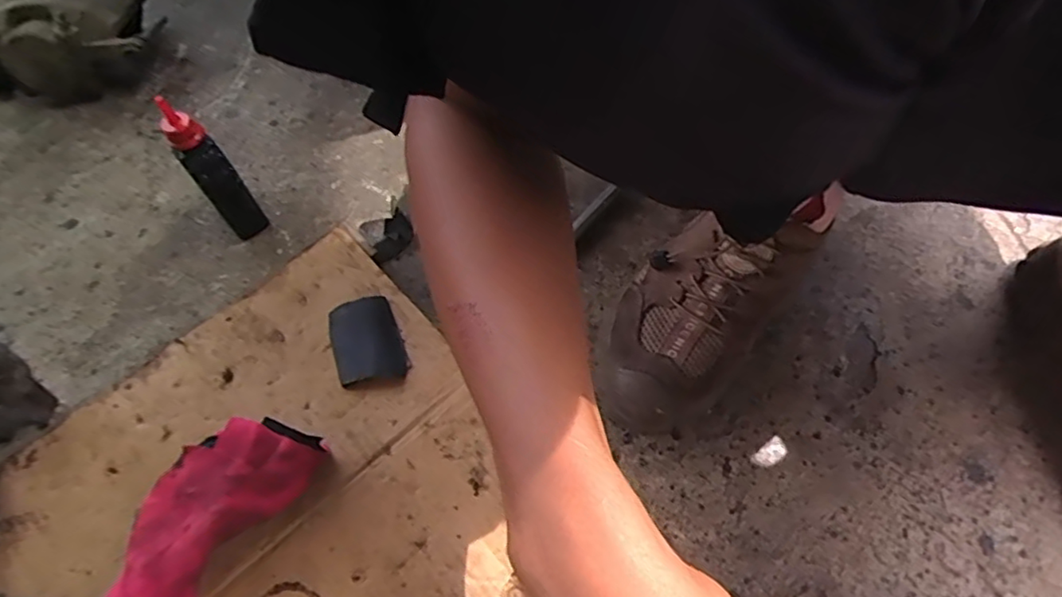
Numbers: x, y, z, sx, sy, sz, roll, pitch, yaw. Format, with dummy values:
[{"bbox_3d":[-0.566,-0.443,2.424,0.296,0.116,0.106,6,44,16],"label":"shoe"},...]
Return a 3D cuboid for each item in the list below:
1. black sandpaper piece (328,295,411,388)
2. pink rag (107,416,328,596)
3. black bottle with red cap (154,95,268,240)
[{"bbox_3d":[-0.132,0.033,0.486,0.053,0.018,0.069,-17,63,-10],"label":"black sandpaper piece"},{"bbox_3d":[-0.214,0.144,0.404,0.065,0.055,0.152,35,66,16],"label":"pink rag"},{"bbox_3d":[-0.259,-0.103,0.497,0.031,0.140,0.026,-32,67,-17],"label":"black bottle with red cap"}]

